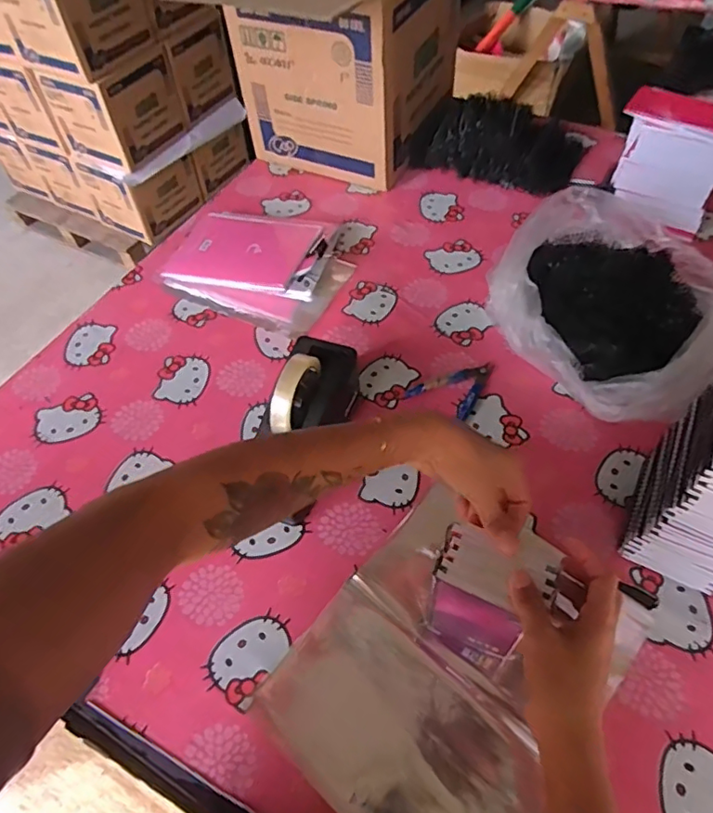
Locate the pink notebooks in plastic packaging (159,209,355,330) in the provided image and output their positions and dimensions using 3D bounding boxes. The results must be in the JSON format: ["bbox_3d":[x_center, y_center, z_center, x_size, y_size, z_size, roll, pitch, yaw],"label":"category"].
[{"bbox_3d":[-0.153,-0.237,0.863,0.282,0.039,0.217,21,58,17],"label":"pink notebooks in plastic packaging"}]

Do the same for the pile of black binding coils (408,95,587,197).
[{"bbox_3d":[0.251,-0.475,0.977,0.283,0.084,0.170,19,57,16],"label":"pile of black binding coils"}]

